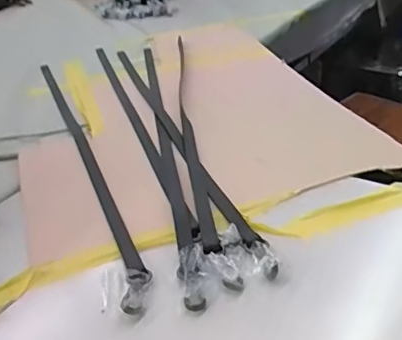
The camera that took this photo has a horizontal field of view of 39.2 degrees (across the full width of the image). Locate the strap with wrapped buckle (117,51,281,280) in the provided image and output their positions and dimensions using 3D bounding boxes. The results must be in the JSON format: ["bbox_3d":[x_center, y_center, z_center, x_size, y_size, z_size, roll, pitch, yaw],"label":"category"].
[{"bbox_3d":[-0.042,-0.065,0.787,0.028,0.016,0.710,-15,30,-14],"label":"strap with wrapped buckle"}]

